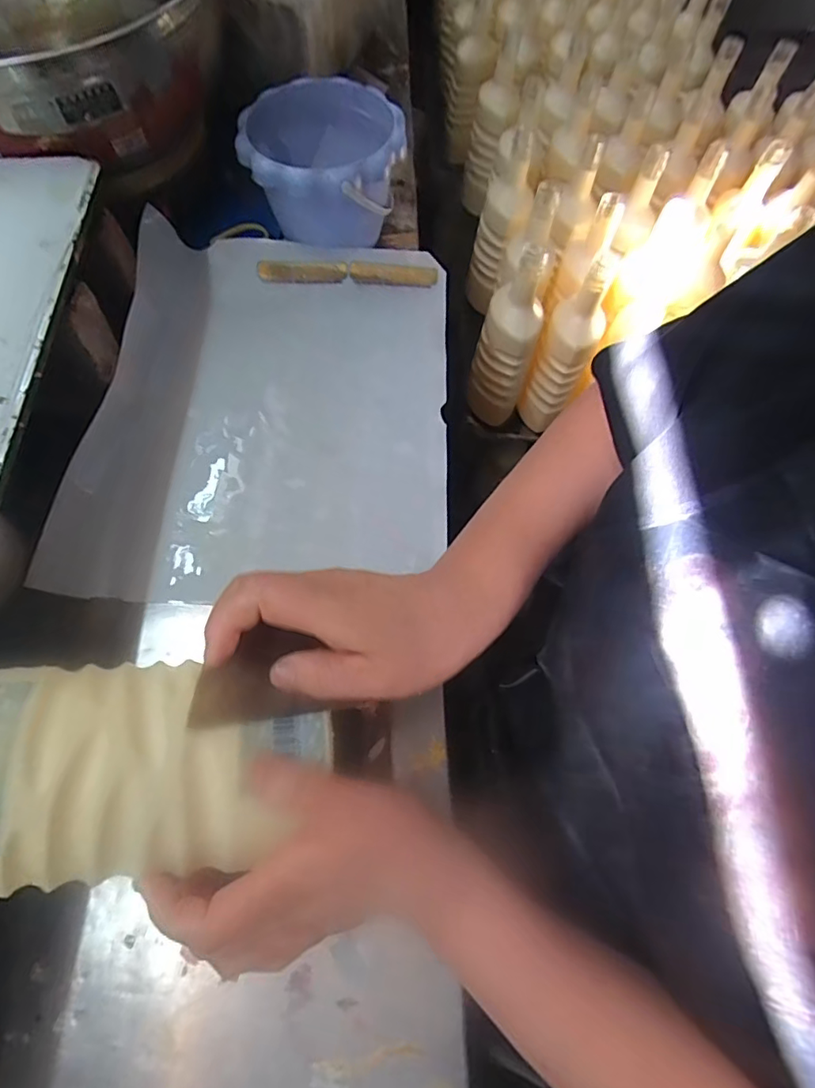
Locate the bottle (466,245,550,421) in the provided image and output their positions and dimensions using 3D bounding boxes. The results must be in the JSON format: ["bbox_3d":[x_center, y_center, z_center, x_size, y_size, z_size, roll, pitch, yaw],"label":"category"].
[{"bbox_3d":[0.129,-0.265,0.703,0.079,0.244,0.060,16,68,6],"label":"bottle"}]

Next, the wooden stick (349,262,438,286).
[{"bbox_3d":[-0.014,-0.290,0.568,0.092,0.014,0.019,7,67,2],"label":"wooden stick"}]

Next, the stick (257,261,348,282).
[{"bbox_3d":[-0.112,-0.290,0.566,0.093,0.019,0.012,1,67,0],"label":"stick"}]

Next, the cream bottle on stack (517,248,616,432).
[{"bbox_3d":[0.209,-0.252,0.719,0.068,0.243,0.068,22,66,6],"label":"cream bottle on stack"}]

